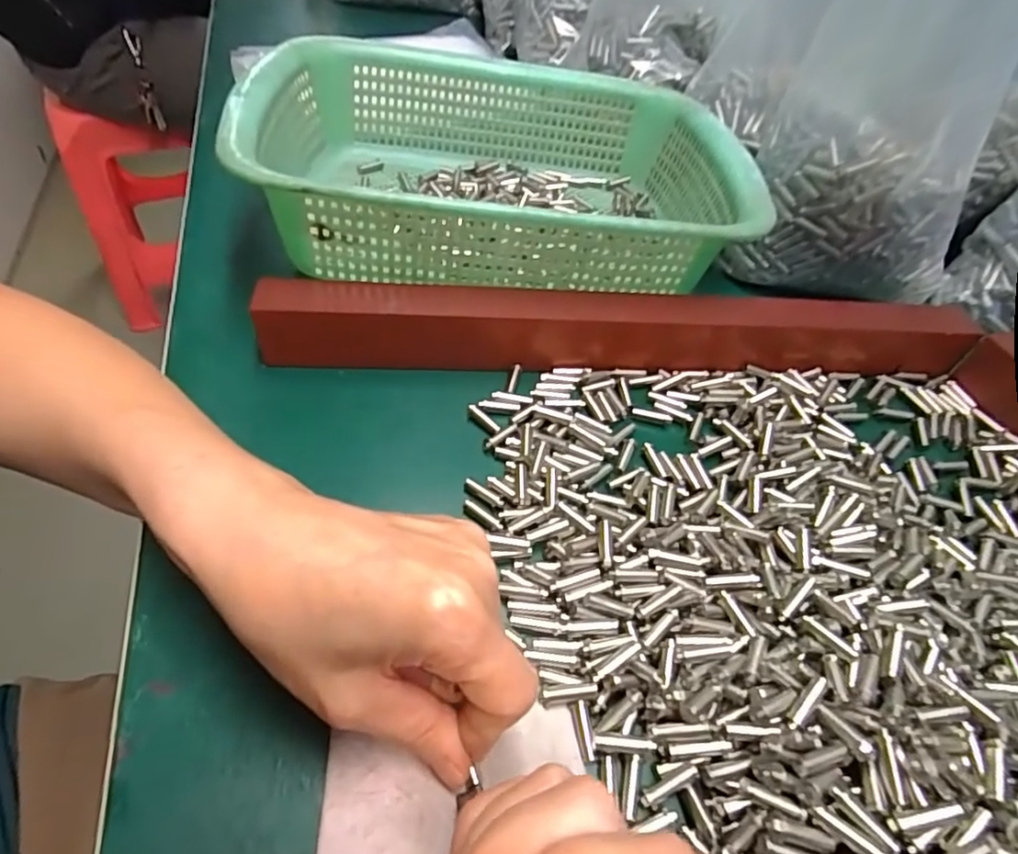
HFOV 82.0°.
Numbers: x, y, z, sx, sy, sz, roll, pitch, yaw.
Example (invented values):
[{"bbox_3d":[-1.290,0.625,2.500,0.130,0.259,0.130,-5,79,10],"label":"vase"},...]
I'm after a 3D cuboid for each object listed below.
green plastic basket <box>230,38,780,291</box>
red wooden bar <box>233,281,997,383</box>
[{"bbox_3d":[-0.003,-0.167,0.376,0.282,0.084,0.220,-1,51,-7],"label":"green plastic basket"},{"bbox_3d":[0.068,-0.053,0.323,0.387,0.040,0.030,0,50,-6],"label":"red wooden bar"}]

